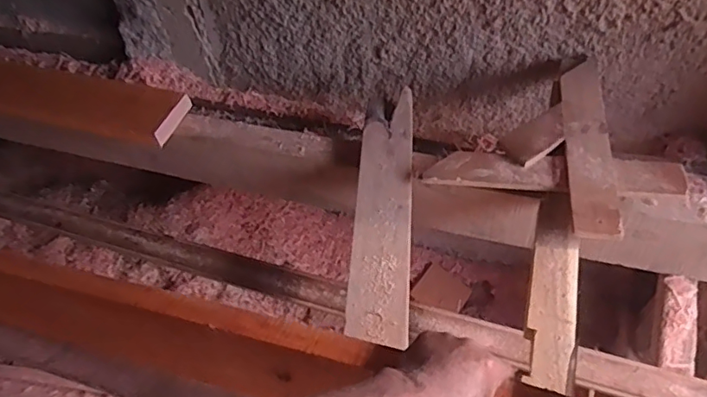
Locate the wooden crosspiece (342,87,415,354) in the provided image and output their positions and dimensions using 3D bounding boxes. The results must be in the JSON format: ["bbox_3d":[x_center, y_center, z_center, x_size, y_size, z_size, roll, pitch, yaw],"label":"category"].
[{"bbox_3d":[0.046,0.005,0.821,0.085,0.023,0.444,1,51,7],"label":"wooden crosspiece"}]

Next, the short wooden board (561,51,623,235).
[{"bbox_3d":[0.359,-0.098,0.833,0.069,0.020,0.390,7,52,12],"label":"short wooden board"}]

